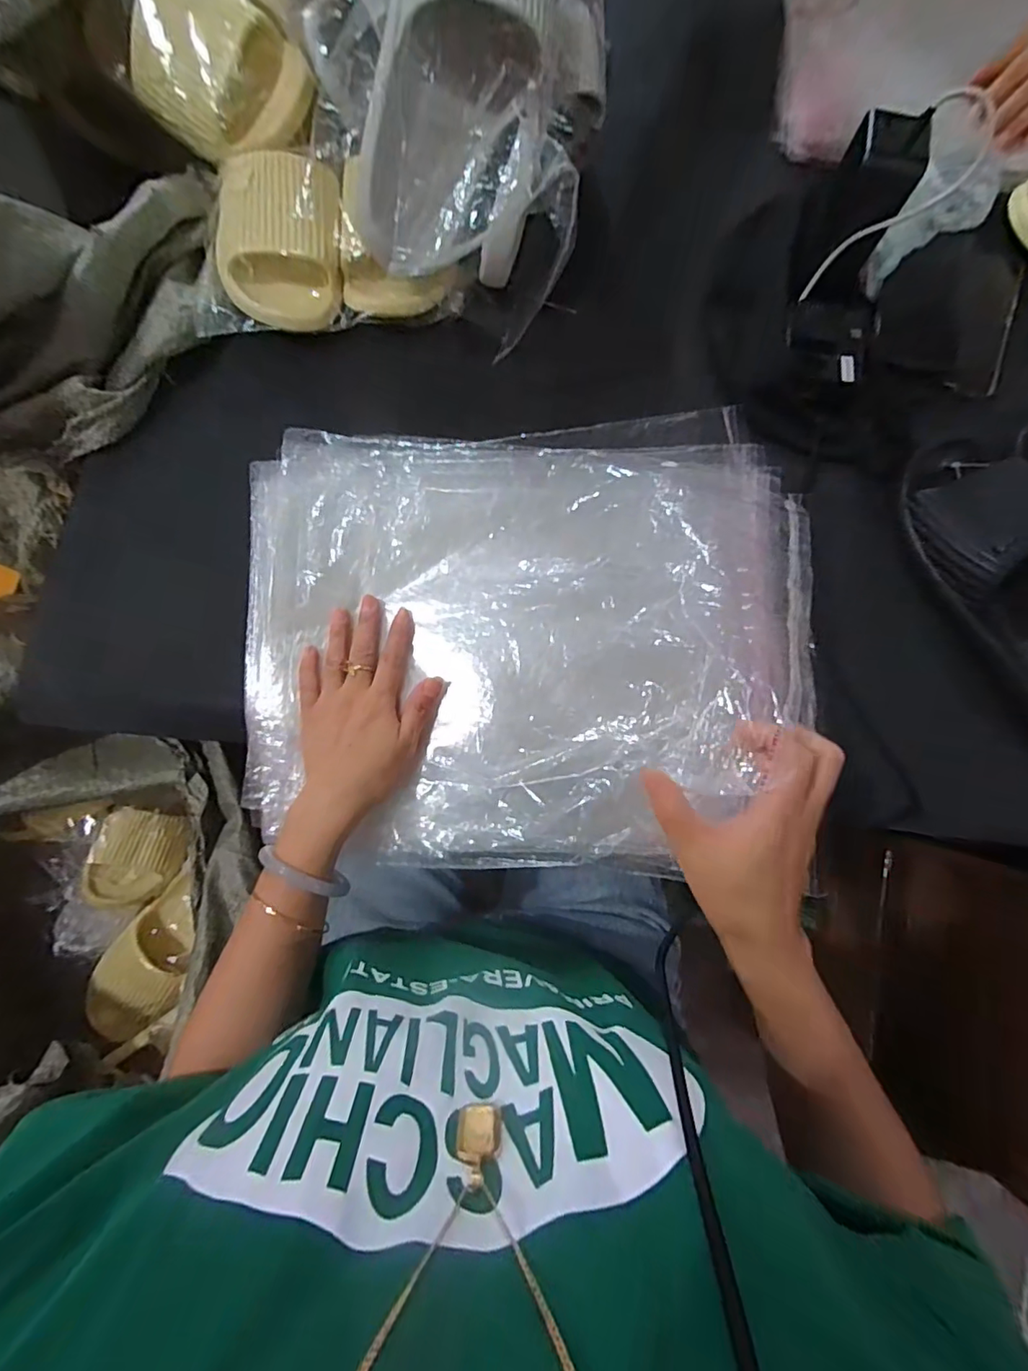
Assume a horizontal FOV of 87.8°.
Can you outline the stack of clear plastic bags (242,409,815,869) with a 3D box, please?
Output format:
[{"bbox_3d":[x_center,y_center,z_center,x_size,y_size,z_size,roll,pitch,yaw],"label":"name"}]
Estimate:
[{"bbox_3d":[0.004,-0.037,0.409,0.411,0.034,0.329,-3,83,4],"label":"stack of clear plastic bags"}]

